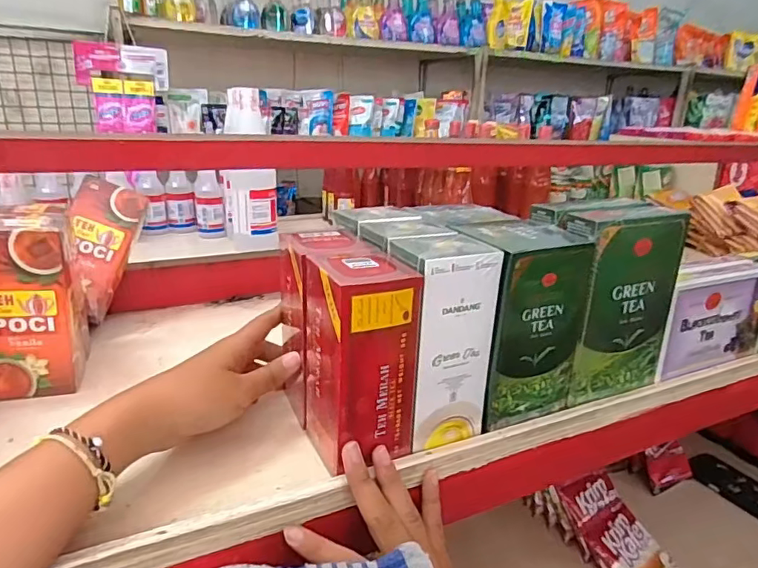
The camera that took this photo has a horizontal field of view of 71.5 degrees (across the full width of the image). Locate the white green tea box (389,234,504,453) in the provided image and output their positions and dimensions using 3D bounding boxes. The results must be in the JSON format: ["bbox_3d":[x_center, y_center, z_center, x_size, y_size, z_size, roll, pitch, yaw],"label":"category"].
[{"bbox_3d":[0.040,0.038,0.377,0.064,0.138,0.056,-8,22,-27],"label":"white green tea box"}]

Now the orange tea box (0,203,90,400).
[{"bbox_3d":[-0.287,0.012,0.436,0.070,0.138,0.083,-9,22,-28],"label":"orange tea box"}]

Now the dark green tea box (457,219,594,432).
[{"bbox_3d":[0.108,0.030,0.402,0.085,0.138,0.055,-9,23,-30],"label":"dark green tea box"}]

